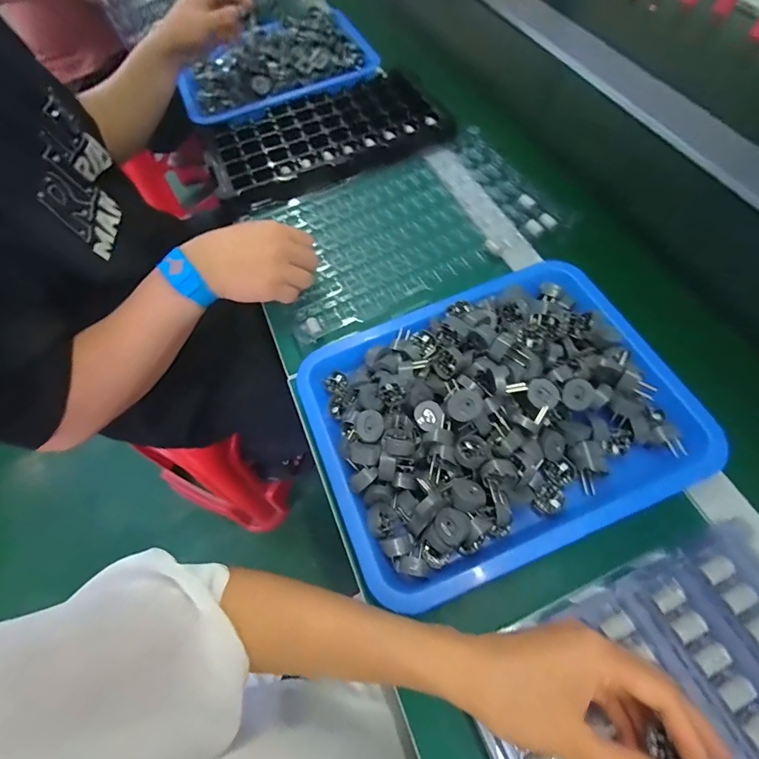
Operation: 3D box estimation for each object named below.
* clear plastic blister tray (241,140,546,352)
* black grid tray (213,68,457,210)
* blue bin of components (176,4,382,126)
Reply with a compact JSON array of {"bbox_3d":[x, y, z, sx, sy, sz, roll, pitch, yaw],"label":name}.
[{"bbox_3d":[0.008,-0.179,0.541,0.295,0.020,0.264,-23,61,-9],"label":"clear plastic blister tray"},{"bbox_3d":[-0.075,-0.380,0.656,0.339,0.032,0.210,-20,60,-7],"label":"black grid tray"},{"bbox_3d":[-0.178,-0.541,0.720,0.320,0.049,0.198,-20,60,-7],"label":"blue bin of components"}]

